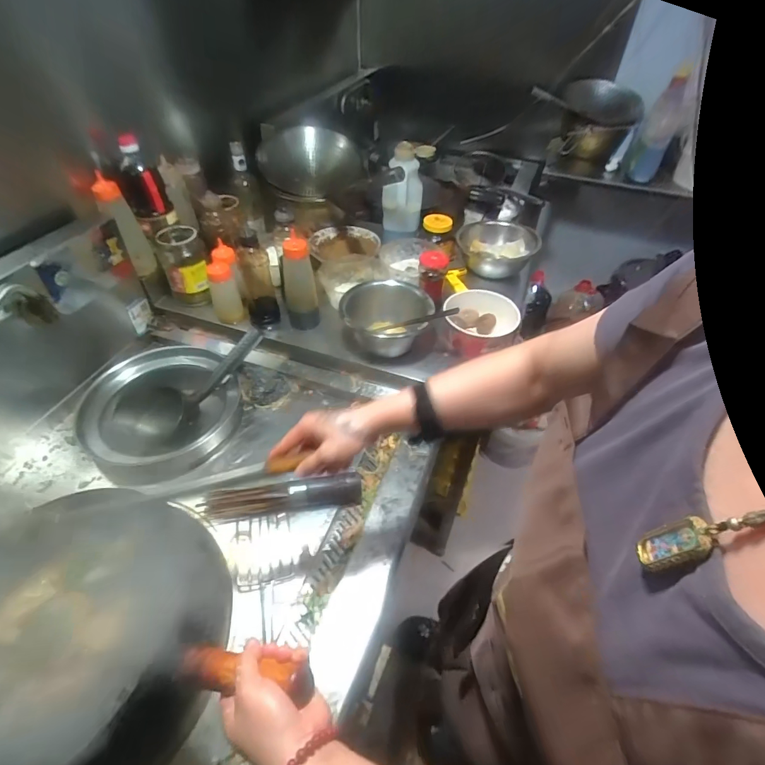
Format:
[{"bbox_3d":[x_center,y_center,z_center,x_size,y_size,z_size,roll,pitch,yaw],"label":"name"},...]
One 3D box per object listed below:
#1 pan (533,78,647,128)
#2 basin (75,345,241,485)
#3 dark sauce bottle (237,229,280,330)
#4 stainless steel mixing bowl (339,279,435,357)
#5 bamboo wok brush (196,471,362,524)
[{"bbox_3d":[0.690,-0.981,1.478,0.365,0.101,0.215,4,46,3],"label":"pan"},{"bbox_3d":[-0.453,0.056,0.886,0.277,0.098,0.296,1,46,-1],"label":"basin"},{"bbox_3d":[-0.274,-0.219,0.926,0.070,0.216,0.058,-12,48,-12],"label":"dark sauce bottle"},{"bbox_3d":[0.012,-0.140,0.922,0.188,0.095,0.188,1,46,-1],"label":"stainless steel mixing bowl"},{"bbox_3d":[-0.176,0.205,0.755,0.276,0.044,0.050,-6,47,-7],"label":"bamboo wok brush"}]

